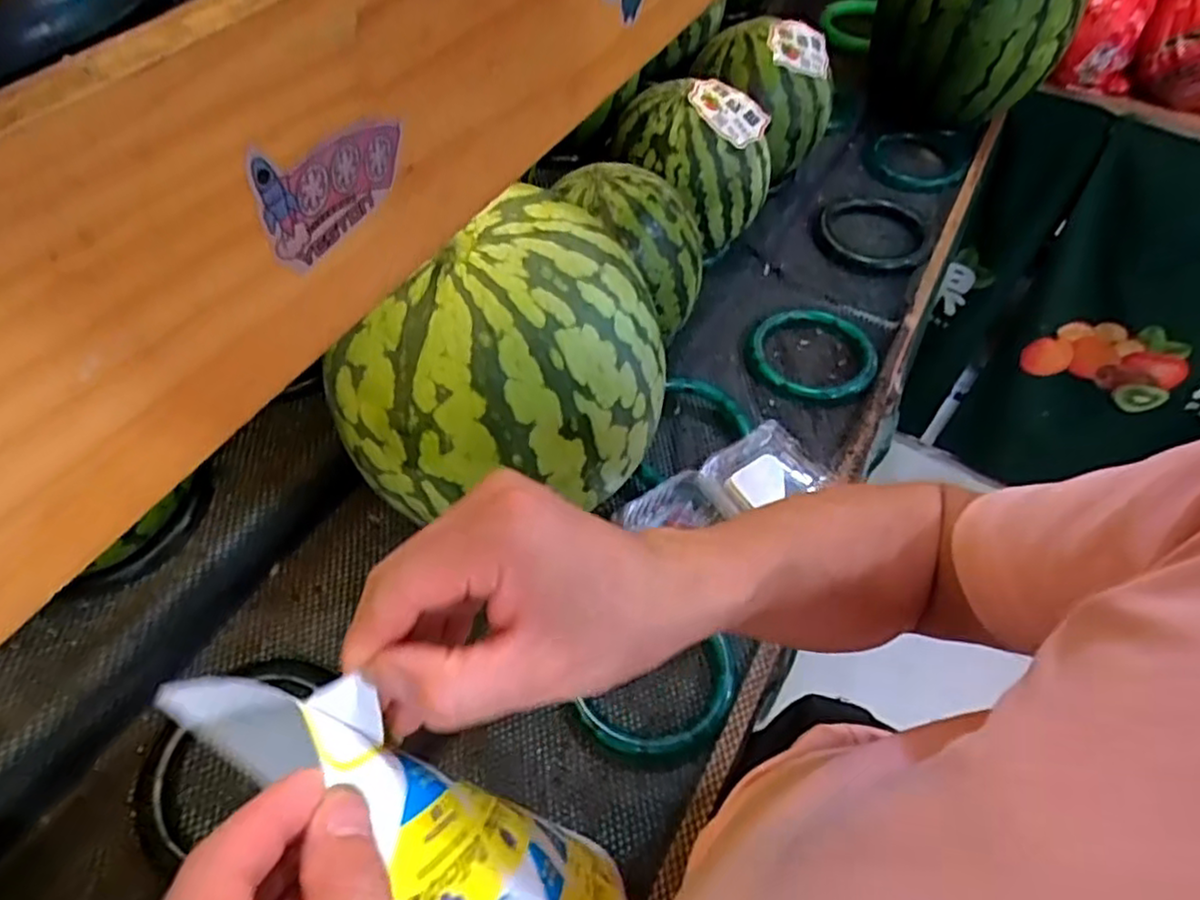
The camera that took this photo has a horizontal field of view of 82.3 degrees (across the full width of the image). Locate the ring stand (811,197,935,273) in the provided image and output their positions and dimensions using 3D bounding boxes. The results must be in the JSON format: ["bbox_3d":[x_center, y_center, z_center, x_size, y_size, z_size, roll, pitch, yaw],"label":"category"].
[{"bbox_3d":[0.362,-0.297,0.919,0.143,0.032,0.149,14,54,10],"label":"ring stand"}]

